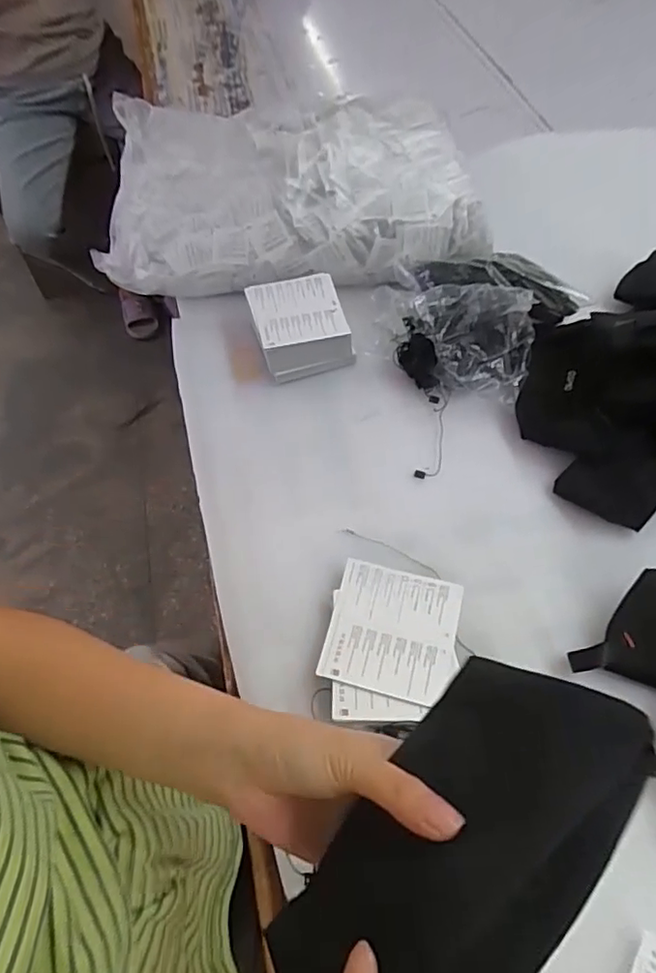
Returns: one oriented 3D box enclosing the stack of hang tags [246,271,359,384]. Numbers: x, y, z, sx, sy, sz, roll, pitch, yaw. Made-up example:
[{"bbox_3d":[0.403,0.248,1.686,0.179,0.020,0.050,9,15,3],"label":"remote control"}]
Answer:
[{"bbox_3d":[-0.031,-0.168,0.623,0.094,0.053,0.105,-13,58,-8],"label":"stack of hang tags"}]

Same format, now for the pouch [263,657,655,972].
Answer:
[{"bbox_3d":[0.051,0.154,0.239,0.085,0.011,0.172,33,82,38],"label":"pouch"}]

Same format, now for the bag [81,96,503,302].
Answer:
[{"bbox_3d":[-0.052,-0.372,0.707,0.457,0.103,0.317,2,57,2],"label":"bag"}]

